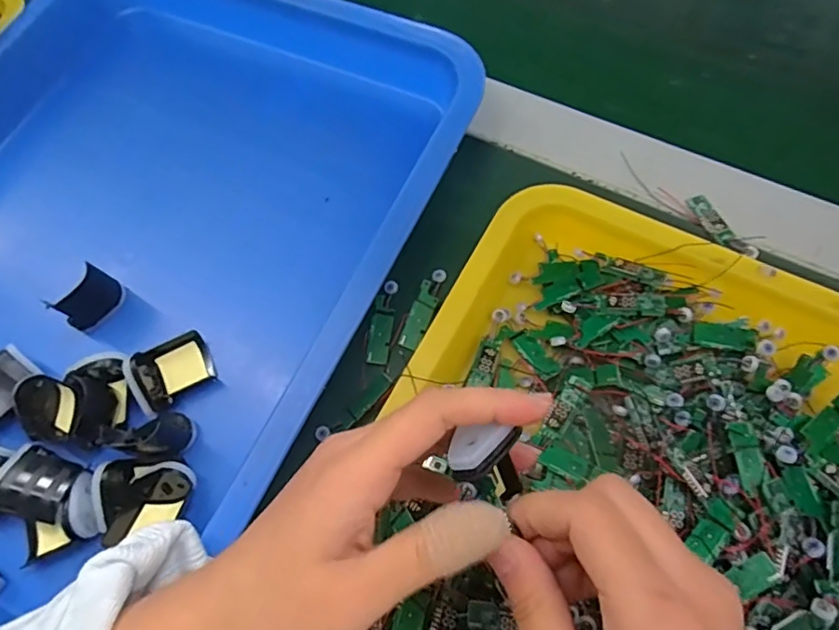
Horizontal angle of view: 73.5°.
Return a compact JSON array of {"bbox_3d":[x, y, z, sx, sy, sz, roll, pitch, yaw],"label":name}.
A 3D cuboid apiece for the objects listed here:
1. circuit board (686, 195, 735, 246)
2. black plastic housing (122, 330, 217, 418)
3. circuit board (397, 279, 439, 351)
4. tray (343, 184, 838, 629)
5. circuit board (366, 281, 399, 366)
[{"bbox_3d":[0.176,-0.058,0.341,0.012,0.004,0.036,-19,68,-3],"label":"circuit board"},{"bbox_3d":[-0.143,0.033,0.325,0.044,0.019,0.035,-33,70,-8],"label":"black plastic housing"},{"bbox_3d":[0.000,0.000,0.336,0.013,0.005,0.042,19,71,12],"label":"circuit board"},{"bbox_3d":[0.101,0.098,0.263,0.256,0.045,0.346,26,72,12],"label":"tray"},{"bbox_3d":[-0.023,0.004,0.336,0.014,0.004,0.052,4,69,6],"label":"circuit board"}]

